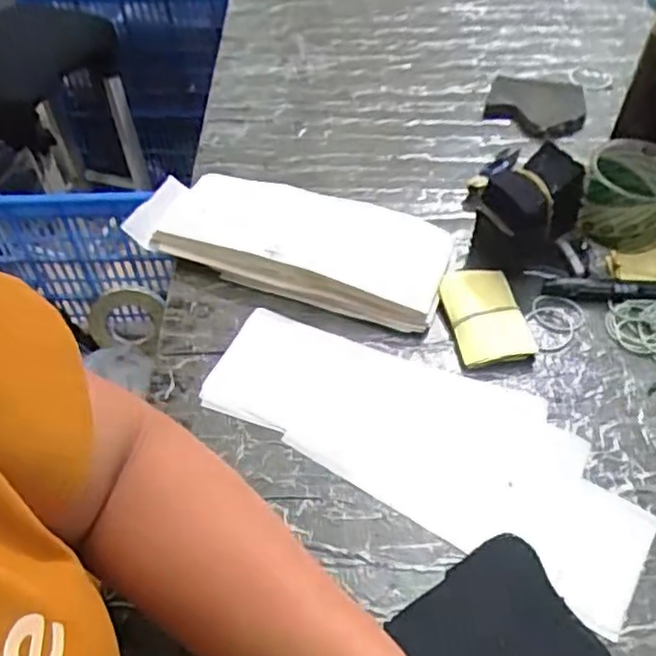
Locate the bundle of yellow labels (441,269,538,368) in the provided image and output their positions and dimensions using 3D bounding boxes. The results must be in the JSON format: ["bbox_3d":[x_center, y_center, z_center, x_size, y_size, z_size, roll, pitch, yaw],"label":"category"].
[{"bbox_3d":[0.133,-0.010,0.573,0.057,0.024,0.091,-12,51,-7],"label":"bundle of yellow labels"}]

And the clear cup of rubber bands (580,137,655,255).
[{"bbox_3d":[0.273,-0.116,0.612,0.078,0.071,0.083,-1,51,2],"label":"clear cup of rubber bands"}]

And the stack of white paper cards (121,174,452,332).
[{"bbox_3d":[-0.035,-0.079,0.629,0.287,0.045,0.111,16,54,15],"label":"stack of white paper cards"}]

